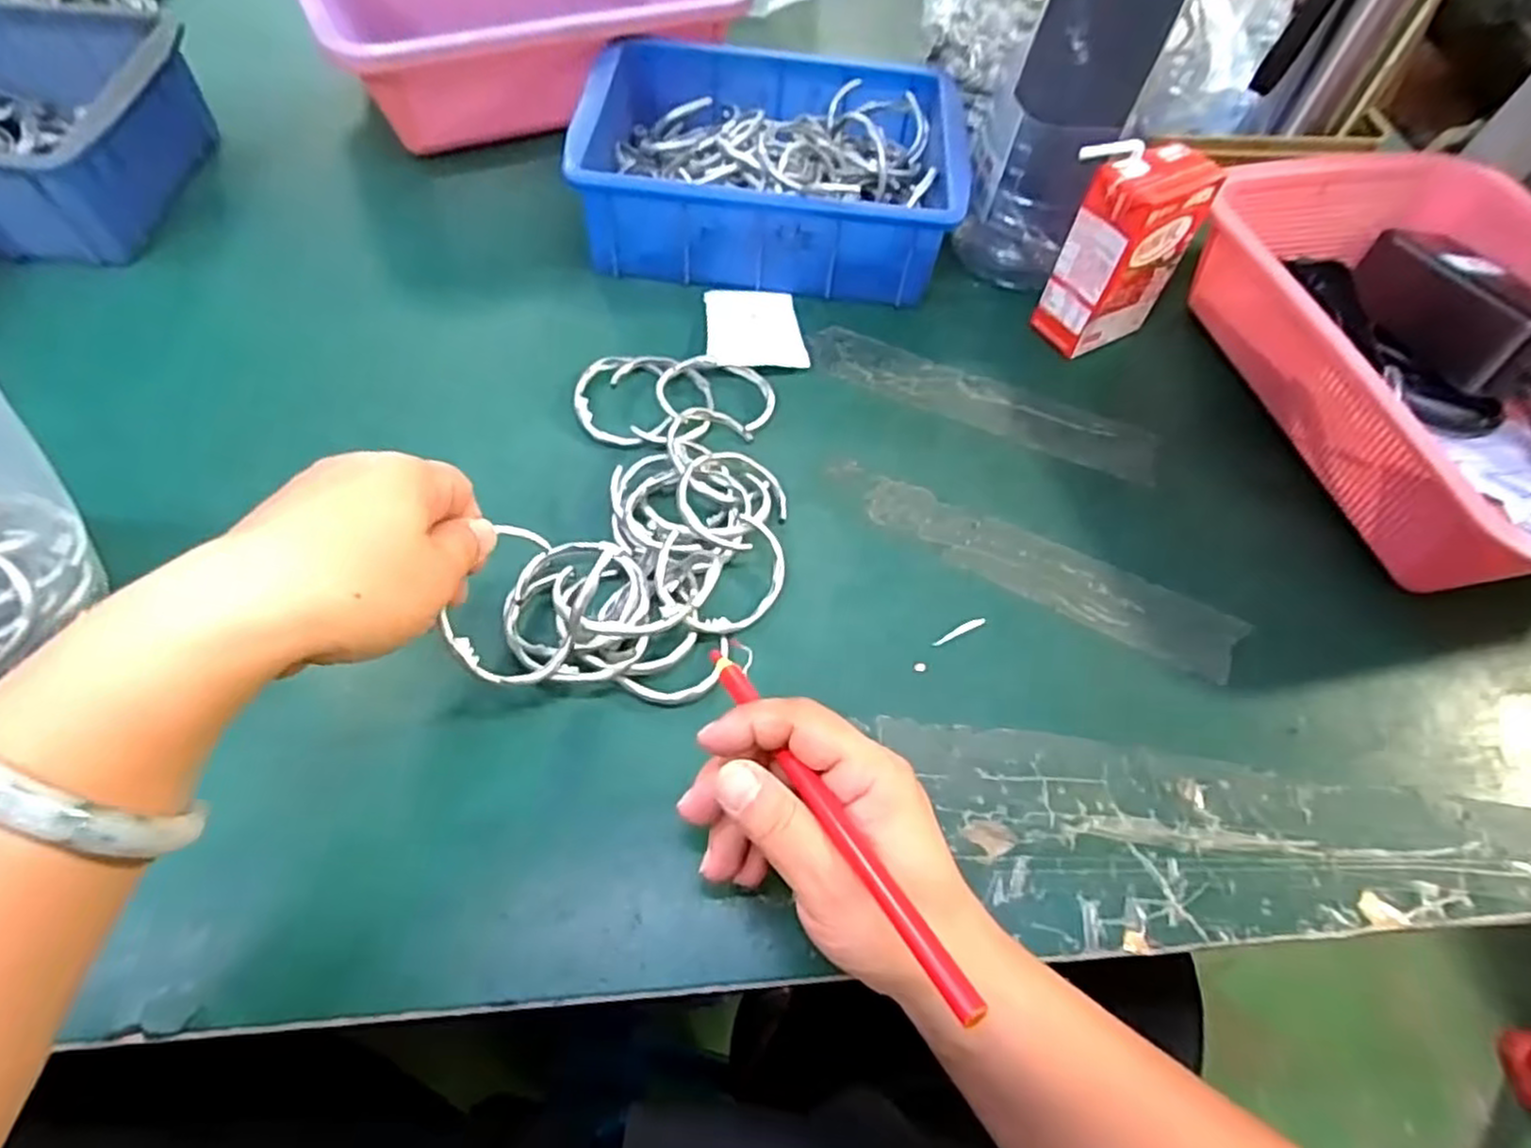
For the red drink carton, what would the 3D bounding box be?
[{"bbox_3d":[0.212,-0.194,0.454,0.075,0.117,0.044,-23,63,-17],"label":"red drink carton"}]

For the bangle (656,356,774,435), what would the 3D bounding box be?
[{"bbox_3d":[-0.028,-0.107,0.439,0.067,0.011,0.050,5,59,-1],"label":"bangle"}]

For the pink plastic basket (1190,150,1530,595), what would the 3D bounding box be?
[{"bbox_3d":[0.394,-0.126,0.442,0.208,0.087,0.319,-9,60,-10],"label":"pink plastic basket"}]

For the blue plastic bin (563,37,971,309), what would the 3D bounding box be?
[{"bbox_3d":[0.006,-0.276,0.511,0.236,0.073,0.171,6,59,-1],"label":"blue plastic bin"}]

